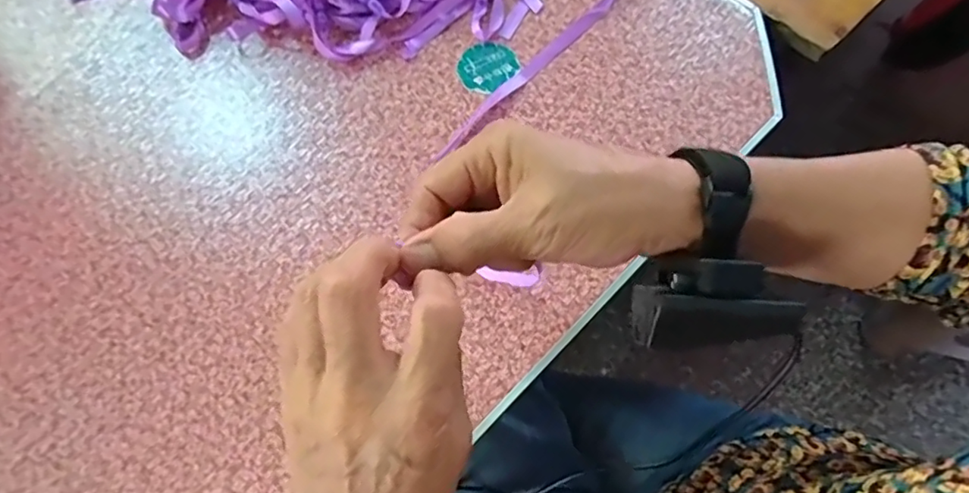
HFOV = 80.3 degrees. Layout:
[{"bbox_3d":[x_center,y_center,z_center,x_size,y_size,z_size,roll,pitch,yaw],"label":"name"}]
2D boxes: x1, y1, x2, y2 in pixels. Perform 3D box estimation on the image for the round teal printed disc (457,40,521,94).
[{"bbox_3d":[0.002,-0.138,0.437,0.045,0.004,0.041,-1,70,2],"label":"round teal printed disc"}]

